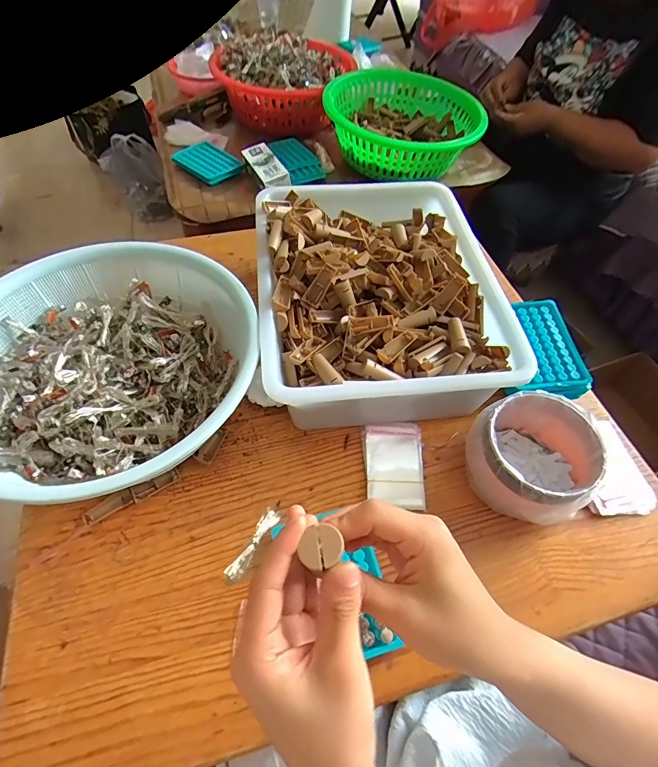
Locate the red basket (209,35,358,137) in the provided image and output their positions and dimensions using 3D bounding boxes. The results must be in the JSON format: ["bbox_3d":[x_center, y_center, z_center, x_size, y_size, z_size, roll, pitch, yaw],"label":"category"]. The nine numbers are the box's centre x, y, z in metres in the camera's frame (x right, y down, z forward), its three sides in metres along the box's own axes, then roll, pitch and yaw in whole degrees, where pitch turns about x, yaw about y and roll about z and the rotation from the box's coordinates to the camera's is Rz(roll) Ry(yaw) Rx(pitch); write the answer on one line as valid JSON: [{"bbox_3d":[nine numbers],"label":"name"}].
[{"bbox_3d":[-0.101,-0.687,0.945,0.271,0.127,0.239,21,56,11],"label":"red basket"}]

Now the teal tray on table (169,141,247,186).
[{"bbox_3d":[-0.252,-0.463,0.866,0.138,0.018,0.096,37,61,21],"label":"teal tray on table"}]

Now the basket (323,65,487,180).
[{"bbox_3d":[0.149,-0.551,0.876,0.307,0.098,0.288,-3,55,-6],"label":"basket"}]

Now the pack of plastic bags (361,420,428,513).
[{"bbox_3d":[0.076,0.092,0.482,0.068,0.012,0.104,3,55,-2],"label":"pack of plastic bags"}]

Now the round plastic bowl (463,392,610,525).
[{"bbox_3d":[0.214,0.079,0.451,0.116,0.088,0.118,2,55,-2],"label":"round plastic bowl"}]

